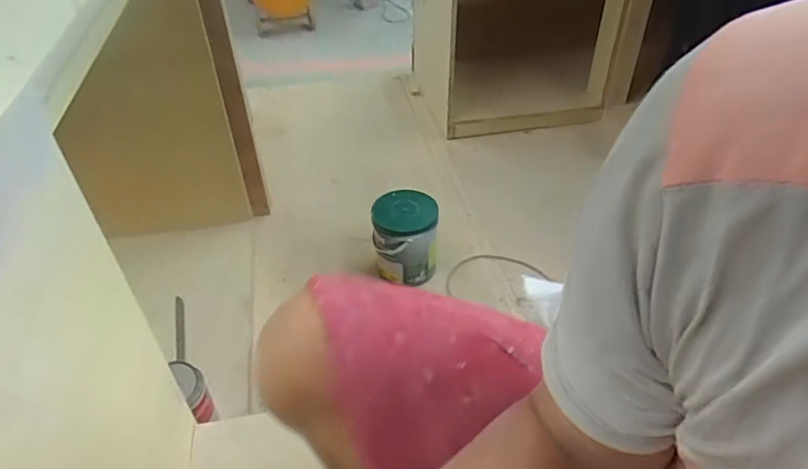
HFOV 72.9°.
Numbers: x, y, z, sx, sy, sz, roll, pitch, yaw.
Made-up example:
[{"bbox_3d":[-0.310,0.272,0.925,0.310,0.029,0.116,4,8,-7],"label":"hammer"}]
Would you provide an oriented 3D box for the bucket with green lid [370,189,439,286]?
[{"bbox_3d":[0.002,0.014,1.455,0.166,0.236,0.156,0,41,1],"label":"bucket with green lid"}]

